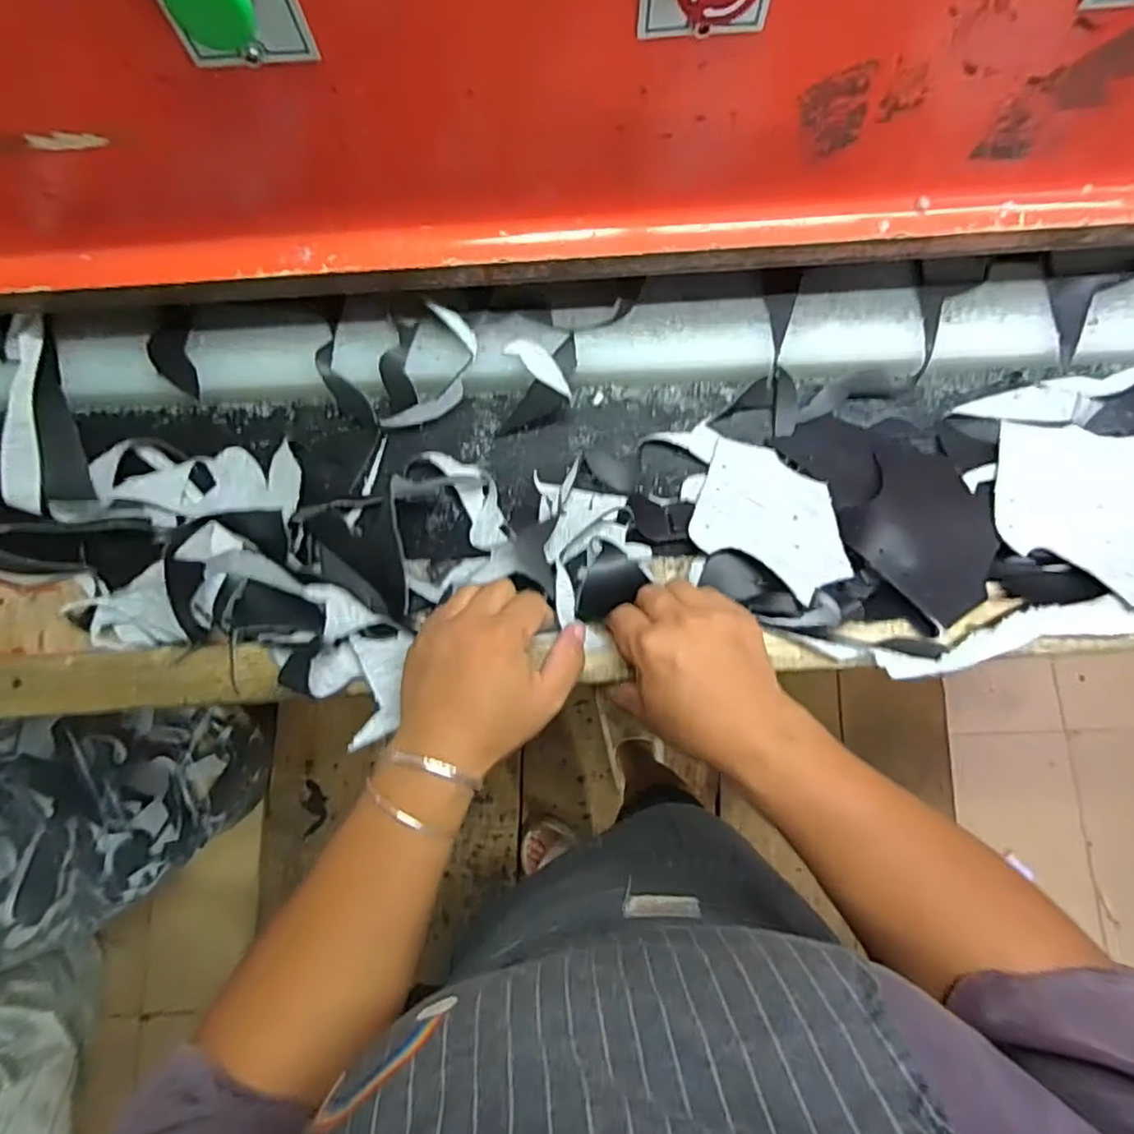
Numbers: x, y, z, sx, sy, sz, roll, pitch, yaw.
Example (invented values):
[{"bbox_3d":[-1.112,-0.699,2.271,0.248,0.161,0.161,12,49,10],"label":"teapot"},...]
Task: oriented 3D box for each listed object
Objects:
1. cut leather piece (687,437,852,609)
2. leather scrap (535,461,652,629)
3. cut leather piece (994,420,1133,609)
[{"bbox_3d":[0.150,-0.037,0.468,0.107,0.007,0.120,16,60,13],"label":"cut leather piece"},{"bbox_3d":[0.018,-0.021,0.453,0.065,0.031,0.127,-11,46,-1],"label":"leather scrap"},{"bbox_3d":[0.378,-0.038,0.449,0.142,0.029,0.124,13,80,3],"label":"cut leather piece"}]

